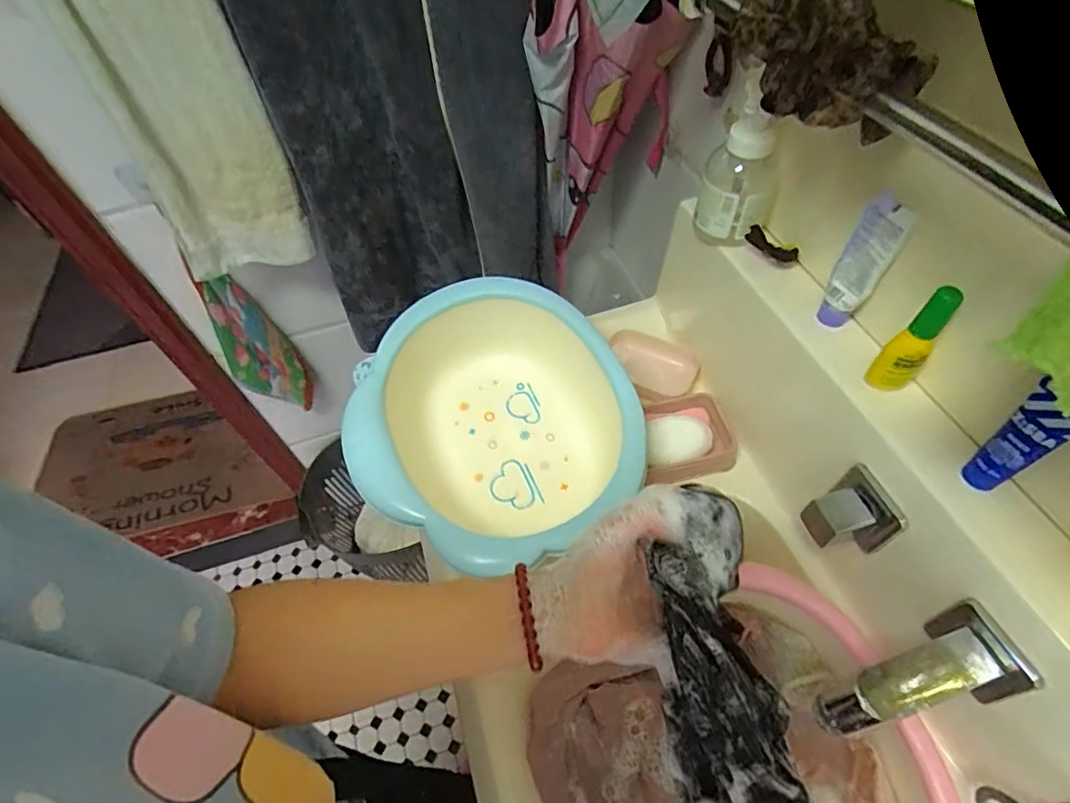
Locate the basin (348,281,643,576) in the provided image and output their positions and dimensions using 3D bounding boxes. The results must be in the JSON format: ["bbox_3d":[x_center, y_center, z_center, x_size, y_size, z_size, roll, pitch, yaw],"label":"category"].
[{"bbox_3d":[-0.053,0.008,0.600,0.271,0.108,0.269,-23,67,-7],"label":"basin"}]

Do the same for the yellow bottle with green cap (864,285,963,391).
[{"bbox_3d":[0.289,-0.045,0.422,0.030,0.104,0.029,-39,60,-21],"label":"yellow bottle with green cap"}]

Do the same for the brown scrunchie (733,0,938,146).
[{"bbox_3d":[0.175,-0.229,0.352,0.065,0.078,0.133,-40,60,-21],"label":"brown scrunchie"}]

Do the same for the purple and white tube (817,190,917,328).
[{"bbox_3d":[0.279,-0.114,0.468,0.023,0.118,0.038,-20,54,-24],"label":"purple and white tube"}]

